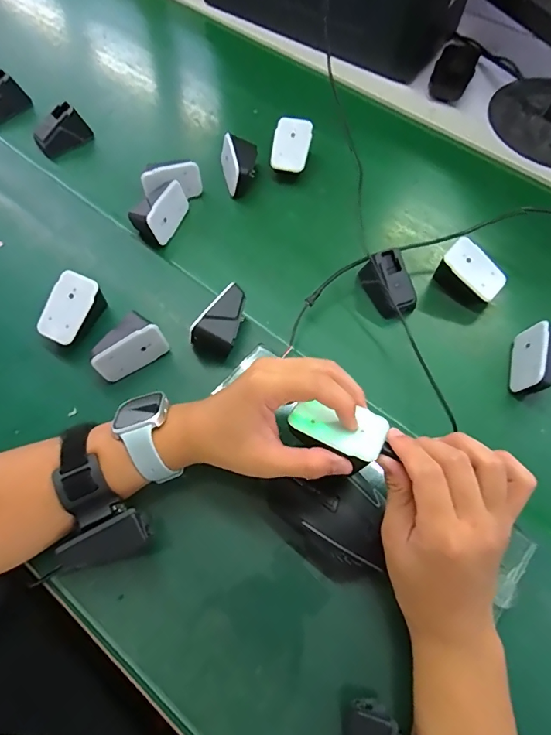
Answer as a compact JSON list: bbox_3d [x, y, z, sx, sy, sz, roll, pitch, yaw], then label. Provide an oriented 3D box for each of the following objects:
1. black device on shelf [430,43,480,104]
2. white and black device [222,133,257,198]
[{"bbox_3d":[0.253,-0.419,0.630,0.050,0.027,0.099,25,67,10],"label":"black device on shelf"},{"bbox_3d":[-0.044,-0.246,0.544,0.041,0.043,0.066,-3,65,-2],"label":"white and black device"}]

